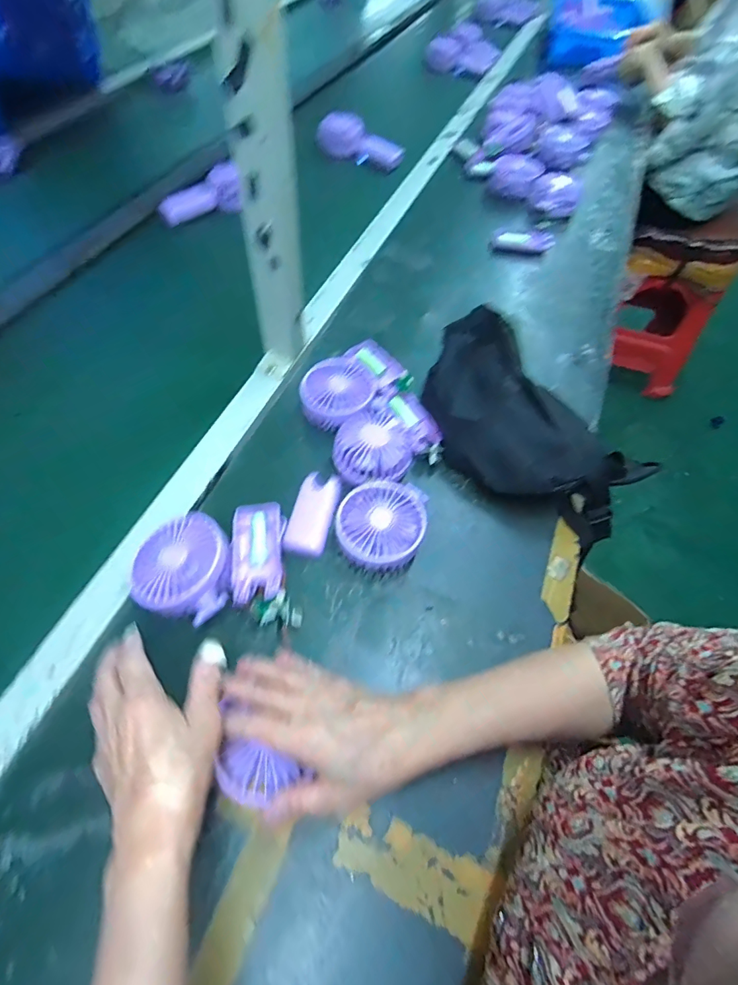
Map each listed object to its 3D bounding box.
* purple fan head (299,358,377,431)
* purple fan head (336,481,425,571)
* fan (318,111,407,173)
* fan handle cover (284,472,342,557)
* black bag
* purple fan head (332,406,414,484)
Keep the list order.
[{"bbox_3d":[-0.035,-0.118,0.562,0.088,0.040,0.096,30,61,15],"label":"purple fan head"},{"bbox_3d":[0.011,0.039,0.467,0.085,0.044,0.092,2,58,-2],"label":"purple fan head"},{"bbox_3d":[-0.021,-0.734,0.975,0.217,0.080,0.040,35,62,17],"label":"fan"},{"bbox_3d":[-0.060,0.023,0.489,0.043,0.012,0.095,10,58,3],"label":"fan handle cover"},{"bbox_3d":[0.169,-0.081,0.523,0.157,0.089,0.297,-31,64,-21],"label":"black bag"},{"bbox_3d":[0.008,-0.050,0.512,0.091,0.037,0.084,-35,66,-22],"label":"purple fan head"}]

